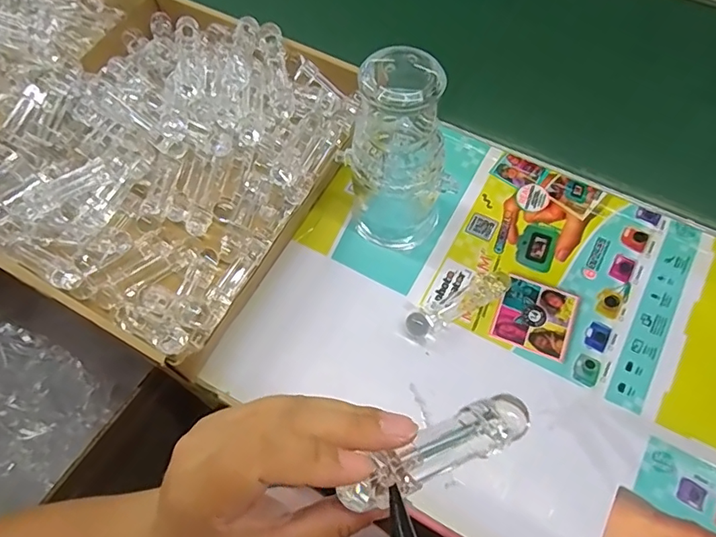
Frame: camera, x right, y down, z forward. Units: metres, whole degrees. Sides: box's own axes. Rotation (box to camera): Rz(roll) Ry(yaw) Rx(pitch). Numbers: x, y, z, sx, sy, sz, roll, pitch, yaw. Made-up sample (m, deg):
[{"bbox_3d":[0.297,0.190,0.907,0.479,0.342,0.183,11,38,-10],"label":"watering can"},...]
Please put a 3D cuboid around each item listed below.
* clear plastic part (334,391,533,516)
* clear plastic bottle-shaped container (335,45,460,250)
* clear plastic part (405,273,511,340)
[{"bbox_3d":[0.036,0.077,0.218,0.089,0.017,0.021,-15,63,-29],"label":"clear plastic part"},{"bbox_3d":[0.031,-0.076,0.406,0.075,0.168,0.060,-29,67,-10],"label":"clear plastic bottle-shaped container"},{"bbox_3d":[0.085,0.028,0.428,0.098,0.016,0.023,-31,67,-11],"label":"clear plastic part"}]

